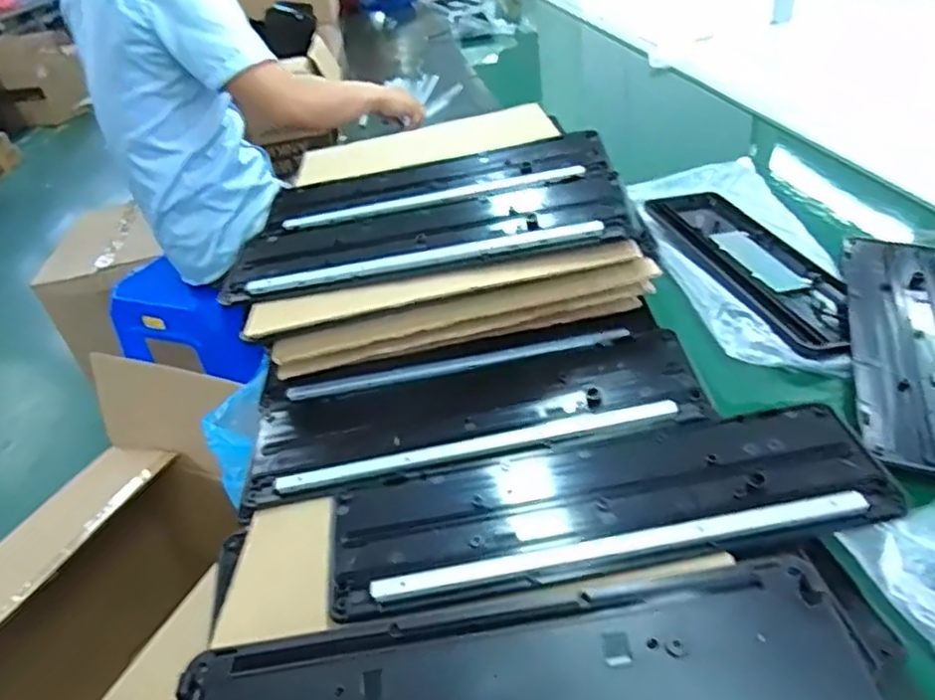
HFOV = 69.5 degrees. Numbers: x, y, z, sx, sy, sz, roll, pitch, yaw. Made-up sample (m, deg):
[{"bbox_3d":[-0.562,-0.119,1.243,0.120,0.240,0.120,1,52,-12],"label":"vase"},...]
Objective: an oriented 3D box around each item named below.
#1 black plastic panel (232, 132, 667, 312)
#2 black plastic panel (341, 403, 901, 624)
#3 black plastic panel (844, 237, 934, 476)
[{"bbox_3d":[-0.037,-0.141,0.653,0.357,0.039,0.251,-5,36,4],"label":"black plastic panel"},{"bbox_3d":[0.088,0.100,0.440,0.347,0.022,0.111,-9,36,-2],"label":"black plastic panel"},{"bbox_3d":[0.397,-0.010,0.595,0.096,0.024,0.360,9,39,21],"label":"black plastic panel"}]

